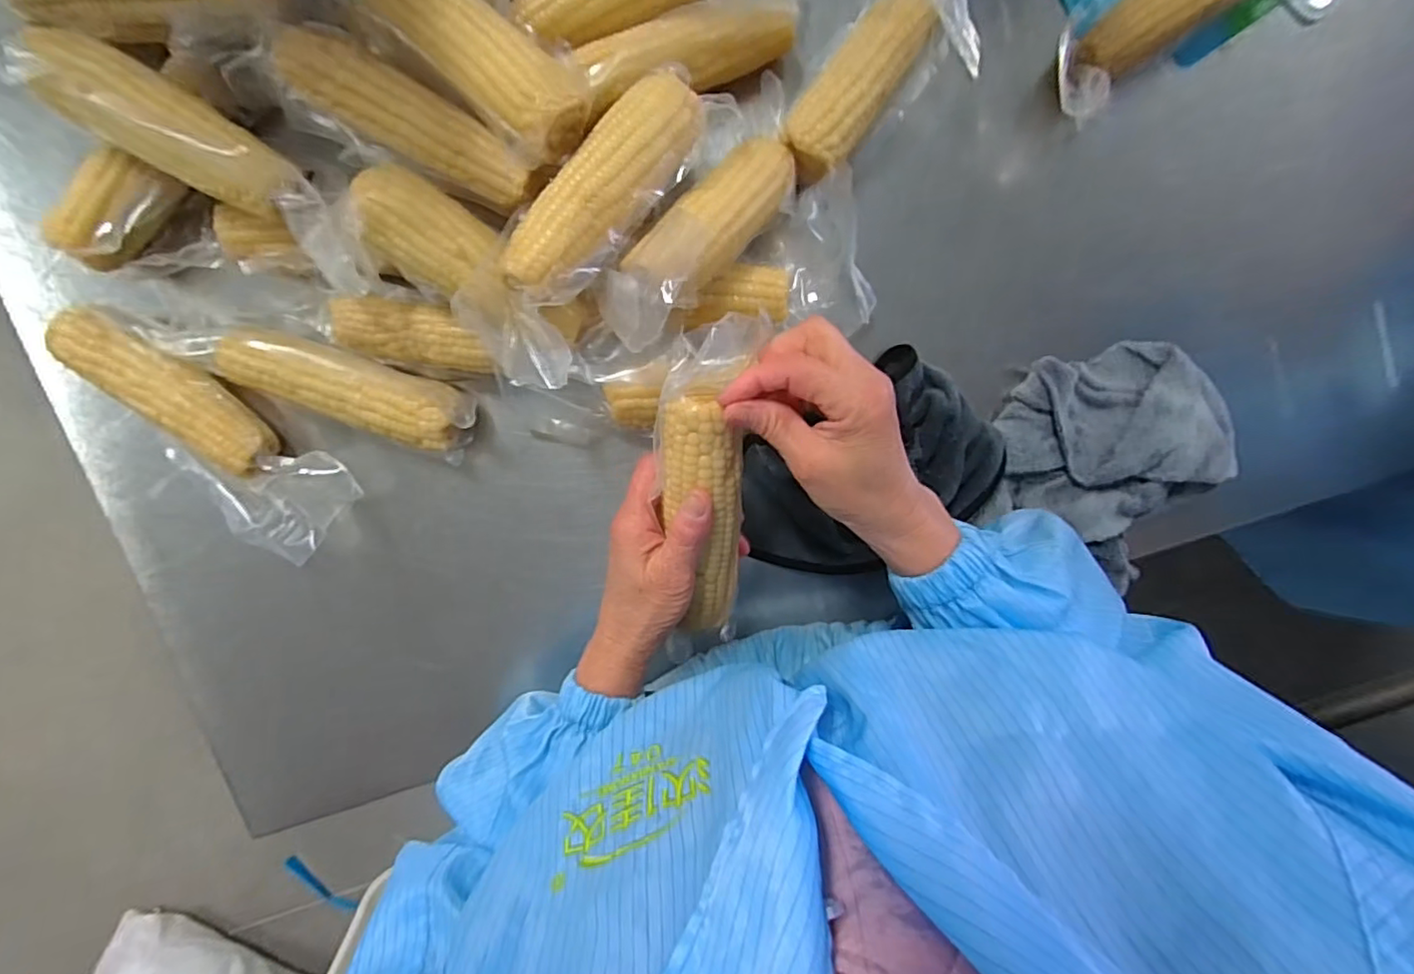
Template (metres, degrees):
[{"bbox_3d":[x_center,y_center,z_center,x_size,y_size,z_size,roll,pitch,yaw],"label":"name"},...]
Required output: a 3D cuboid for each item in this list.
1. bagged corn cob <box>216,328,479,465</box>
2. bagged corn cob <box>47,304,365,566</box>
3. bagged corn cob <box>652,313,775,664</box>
[{"bbox_3d":[-0.254,-0.071,0.436,0.174,0.049,0.055,22,95,-4],"label":"bagged corn cob"},{"bbox_3d":[-0.362,-0.040,0.439,0.212,0.054,0.072,38,94,-6],"label":"bagged corn cob"},{"bbox_3d":[0.001,0.014,0.370,0.055,0.039,0.232,0,120,-2],"label":"bagged corn cob"}]

